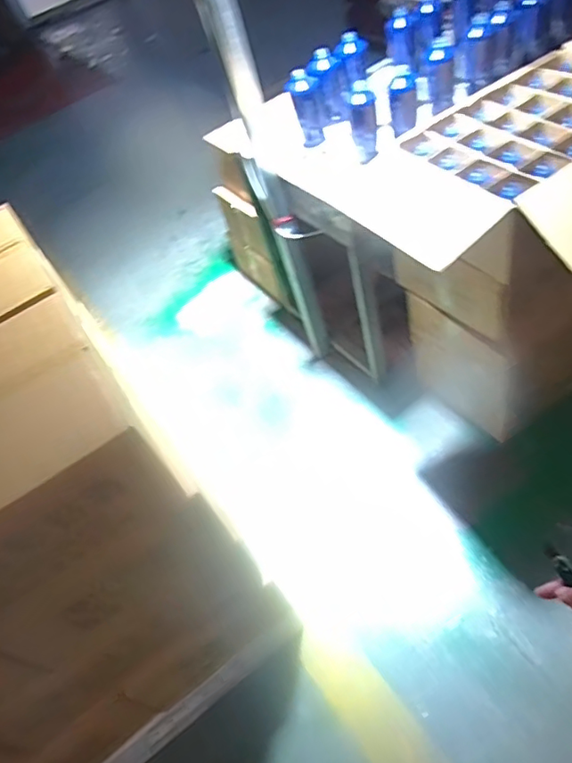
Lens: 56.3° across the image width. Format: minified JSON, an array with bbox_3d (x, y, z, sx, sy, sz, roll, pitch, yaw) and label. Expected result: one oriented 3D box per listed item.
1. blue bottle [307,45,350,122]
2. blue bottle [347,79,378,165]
[{"bbox_3d":[0.125,-0.832,1.500,0.070,0.206,0.088,-10,48,25],"label":"blue bottle"},{"bbox_3d":[0.196,-0.644,1.337,0.051,0.180,0.066,-25,35,-16],"label":"blue bottle"}]

